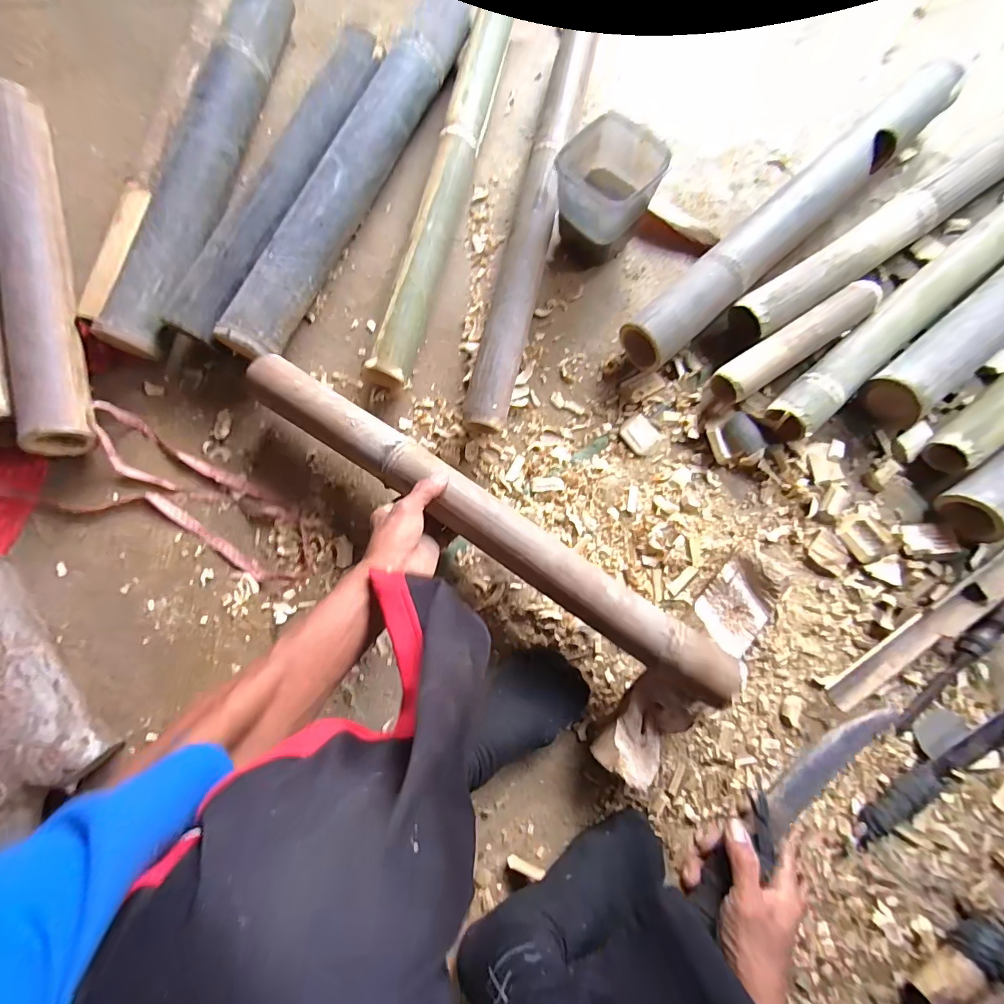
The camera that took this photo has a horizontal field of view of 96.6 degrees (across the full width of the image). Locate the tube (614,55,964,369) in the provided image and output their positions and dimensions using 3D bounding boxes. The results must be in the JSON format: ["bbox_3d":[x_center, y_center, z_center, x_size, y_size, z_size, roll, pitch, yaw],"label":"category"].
[{"bbox_3d":[0.400,-0.398,0.634,0.594,0.089,0.085,-42,81,-5],"label":"tube"}]

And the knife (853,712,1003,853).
[{"bbox_3d":[0.521,0.314,0.529,0.275,0.018,0.040,-34,80,-4],"label":"knife"}]

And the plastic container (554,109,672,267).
[{"bbox_3d":[0.136,-0.411,0.611,0.113,0.127,0.110,43,83,8],"label":"plastic container"}]

